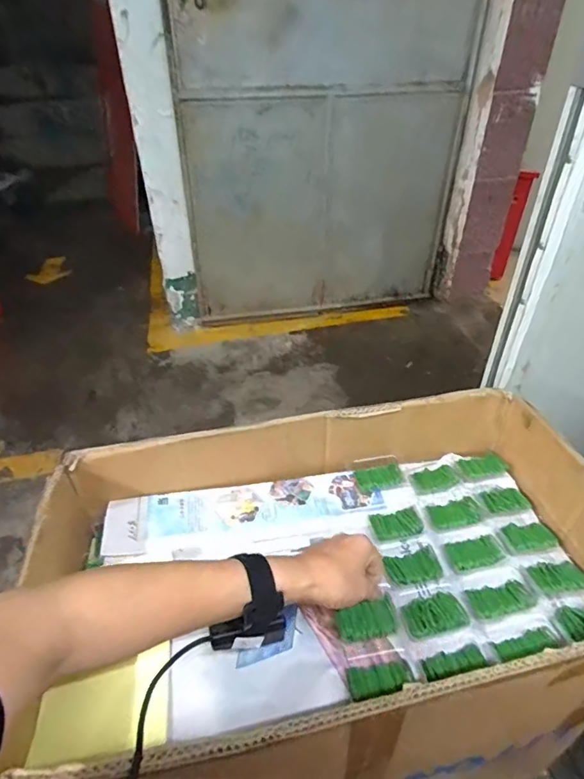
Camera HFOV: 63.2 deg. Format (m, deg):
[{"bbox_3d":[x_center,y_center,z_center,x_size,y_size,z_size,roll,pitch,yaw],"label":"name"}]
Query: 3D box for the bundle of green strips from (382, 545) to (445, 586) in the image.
[{"bbox_3d":[0.140,0.203,0.542,0.064,0.006,0.041,-12,40,-14],"label":"bundle of green strips"}]

